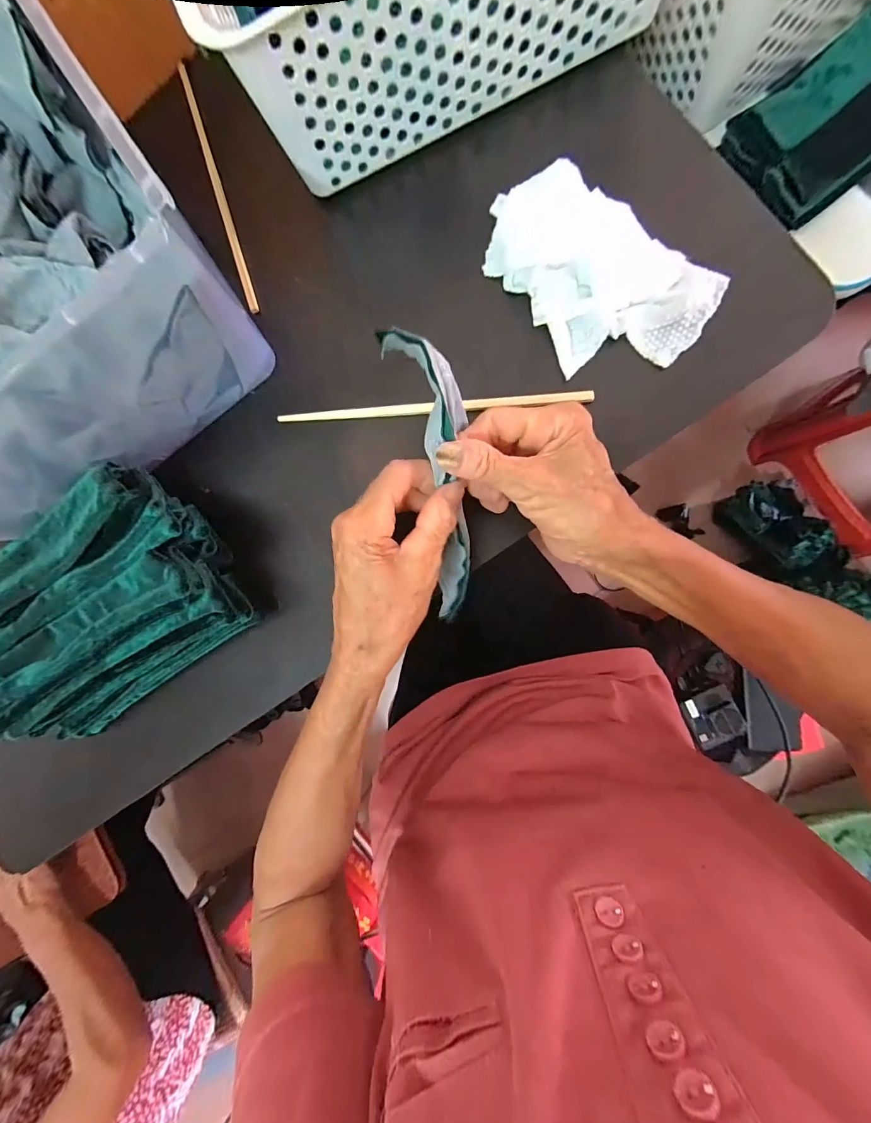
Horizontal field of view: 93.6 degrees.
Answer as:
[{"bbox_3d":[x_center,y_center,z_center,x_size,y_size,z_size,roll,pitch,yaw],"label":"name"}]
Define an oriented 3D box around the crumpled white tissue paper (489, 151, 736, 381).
[{"bbox_3d":[0.104,-0.194,0.280,0.159,0.031,0.100,42,96,7],"label":"crumpled white tissue paper"}]

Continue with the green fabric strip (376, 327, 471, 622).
[{"bbox_3d":[0.001,-0.045,0.239,0.039,0.026,0.163,-5,115,9],"label":"green fabric strip"}]

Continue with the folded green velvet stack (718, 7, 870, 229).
[{"bbox_3d":[0.339,-0.372,0.329,0.190,0.035,0.096,-39,84,7],"label":"folded green velvet stack"}]

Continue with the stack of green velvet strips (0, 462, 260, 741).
[{"bbox_3d":[-0.249,0.027,0.298,0.197,0.075,0.146,-34,84,7],"label":"stack of green velvet strips"}]

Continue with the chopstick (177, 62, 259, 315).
[{"bbox_3d":[-0.180,-0.310,0.338,0.007,0.008,0.230,-18,87,8],"label":"chopstick"}]

